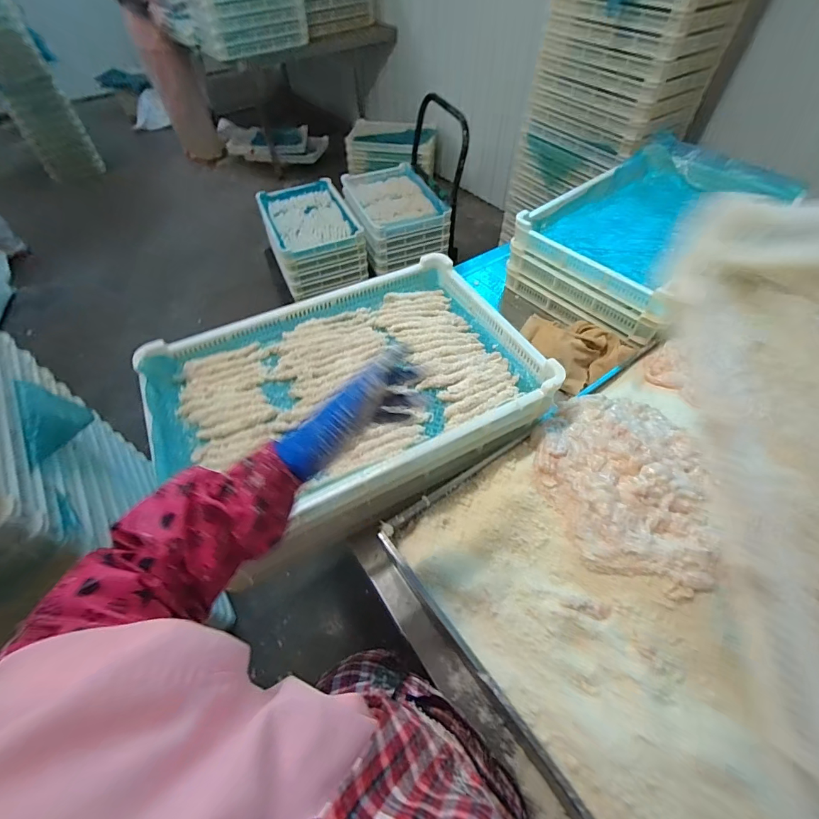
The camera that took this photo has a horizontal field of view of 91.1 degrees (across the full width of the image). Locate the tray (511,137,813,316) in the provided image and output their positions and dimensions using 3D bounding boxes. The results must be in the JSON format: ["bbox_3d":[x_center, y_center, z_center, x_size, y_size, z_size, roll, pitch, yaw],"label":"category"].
[{"bbox_3d":[0.601,-0.472,0.957,0.647,0.056,0.403,-34,59,-22],"label":"tray"}]

